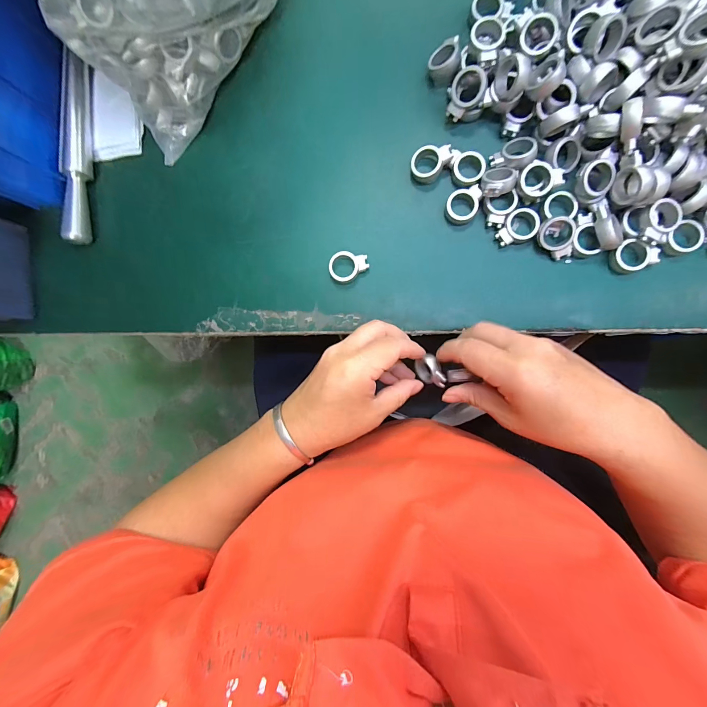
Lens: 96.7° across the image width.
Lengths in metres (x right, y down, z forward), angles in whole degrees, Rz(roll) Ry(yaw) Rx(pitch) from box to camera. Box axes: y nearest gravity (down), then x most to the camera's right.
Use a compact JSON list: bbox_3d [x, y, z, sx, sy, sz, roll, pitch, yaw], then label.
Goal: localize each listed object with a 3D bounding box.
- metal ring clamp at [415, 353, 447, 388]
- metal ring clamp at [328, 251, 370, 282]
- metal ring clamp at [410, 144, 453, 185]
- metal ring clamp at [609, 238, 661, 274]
[{"bbox_3d":[0.069,0.017,0.286,0.019,0.020,0.030,-23,88,5],"label":"metal ring clamp"},{"bbox_3d":[-0.004,-0.077,0.277,0.034,0.011,0.025,-11,90,6],"label":"metal ring clamp"},{"bbox_3d":[0.066,-0.161,0.268,0.035,0.015,0.026,6,100,12],"label":"metal ring clamp"},{"bbox_3d":[0.227,-0.080,0.255,0.033,0.010,0.026,-21,89,6],"label":"metal ring clamp"}]

